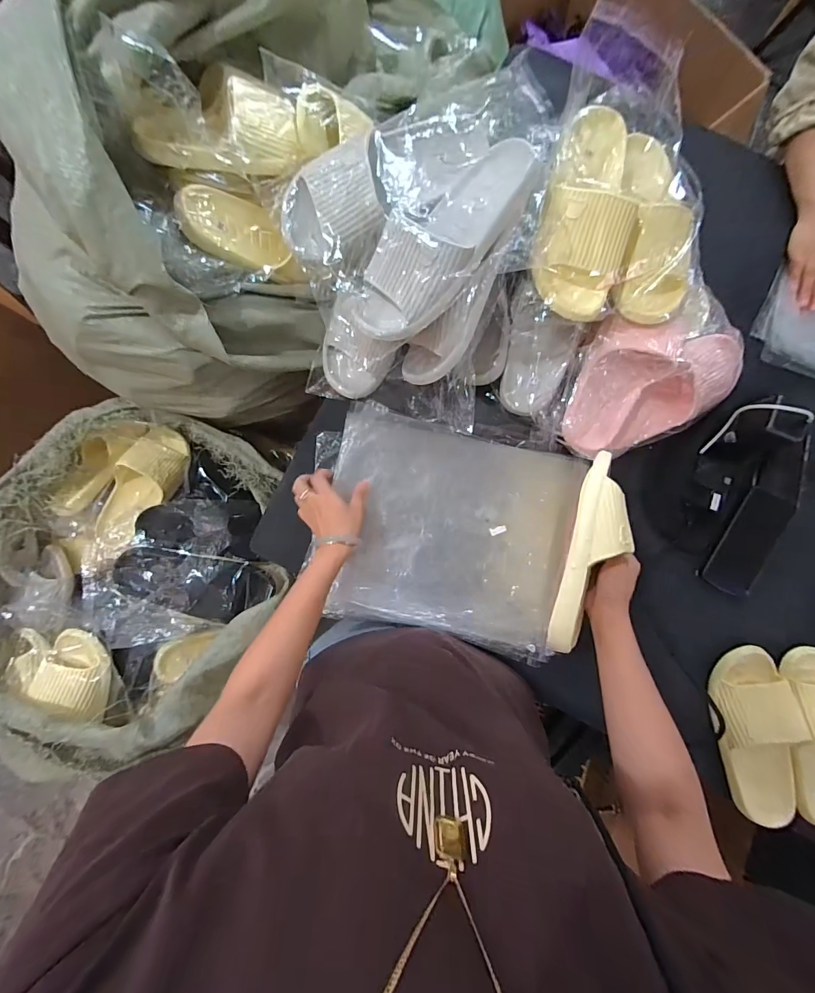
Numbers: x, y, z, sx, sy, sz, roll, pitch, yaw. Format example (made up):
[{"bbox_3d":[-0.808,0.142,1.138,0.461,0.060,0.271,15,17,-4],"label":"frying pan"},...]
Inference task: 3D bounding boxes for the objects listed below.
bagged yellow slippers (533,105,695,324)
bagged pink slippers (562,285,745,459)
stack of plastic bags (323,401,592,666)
[{"bbox_3d":[0.264,-0.362,0.501,0.212,0.080,0.256,-2,85,-1],"label":"bagged yellow slippers"},{"bbox_3d":[0.349,-0.174,0.560,0.278,0.081,0.173,-21,85,-2],"label":"bagged pink slippers"},{"bbox_3d":[0.067,0.054,0.599,0.370,0.032,0.309,12,85,1],"label":"stack of plastic bags"}]

